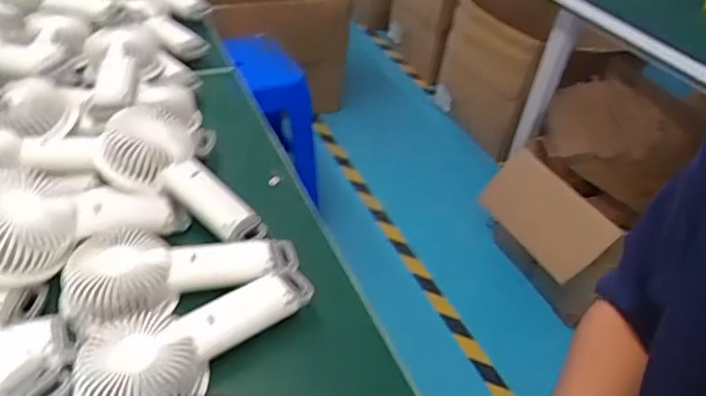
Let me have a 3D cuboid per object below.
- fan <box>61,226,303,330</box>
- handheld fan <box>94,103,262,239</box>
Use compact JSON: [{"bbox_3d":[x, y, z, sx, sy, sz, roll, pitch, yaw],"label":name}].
[{"bbox_3d":[-0.139,0.059,0.461,0.186,0.035,0.080,-6,41,-15],"label":"fan"},{"bbox_3d":[-0.159,-0.020,0.532,0.179,0.046,0.085,38,44,0],"label":"handheld fan"}]

